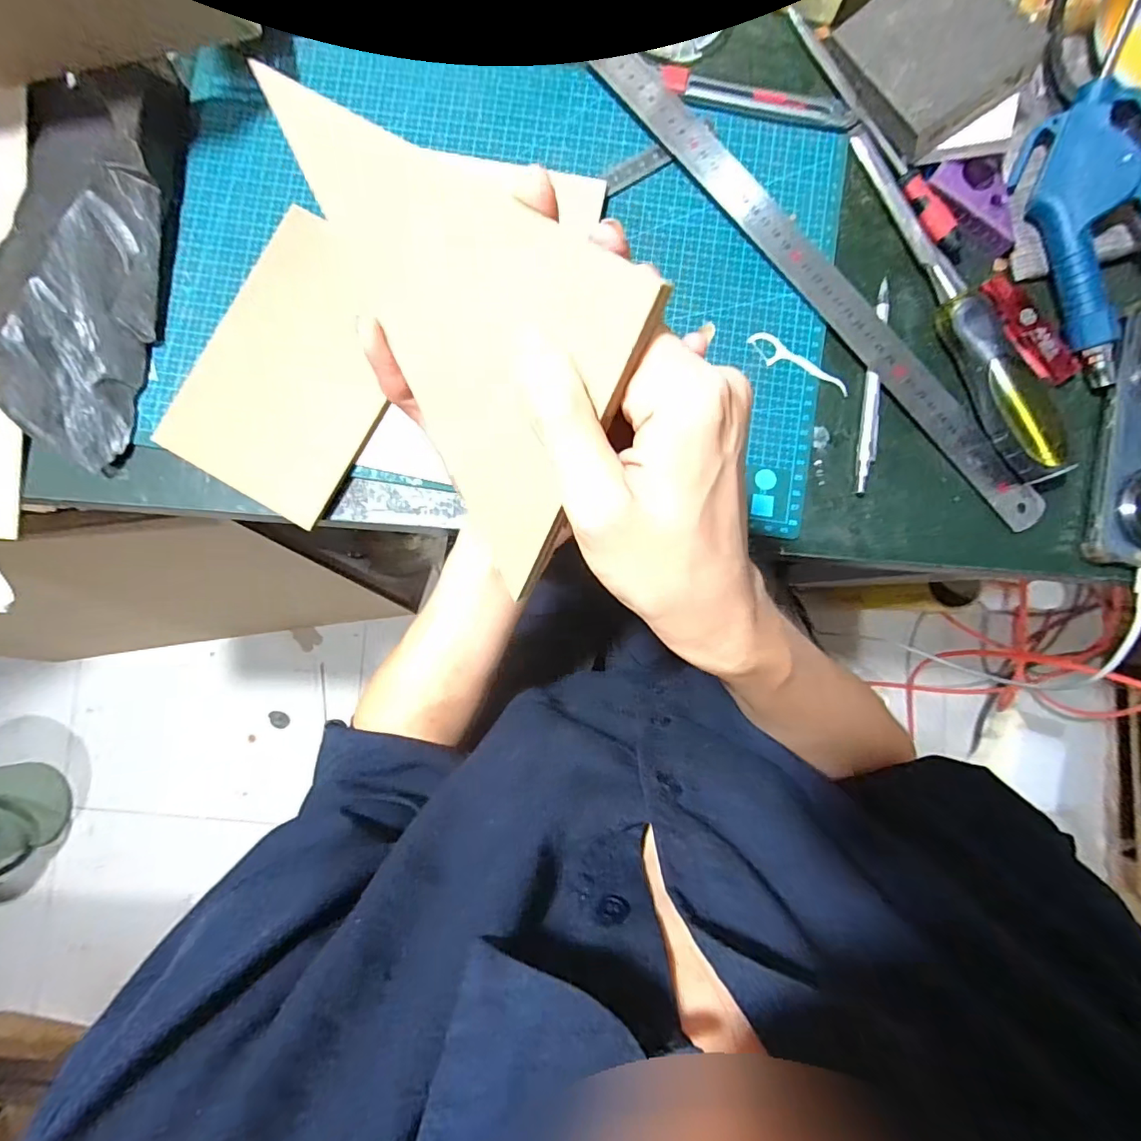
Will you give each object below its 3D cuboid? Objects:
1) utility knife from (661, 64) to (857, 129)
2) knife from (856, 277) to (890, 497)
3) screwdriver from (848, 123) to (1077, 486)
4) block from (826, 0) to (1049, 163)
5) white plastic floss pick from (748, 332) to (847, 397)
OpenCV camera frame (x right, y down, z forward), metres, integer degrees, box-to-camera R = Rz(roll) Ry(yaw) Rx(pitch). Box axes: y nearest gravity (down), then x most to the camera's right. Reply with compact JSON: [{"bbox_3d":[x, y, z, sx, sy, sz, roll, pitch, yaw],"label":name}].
[{"bbox_3d":[0.125,-0.314,0.348,0.128,0.008,0.017,10,86,2],"label":"utility knife"},{"bbox_3d":[0.198,-0.119,0.340,0.010,0.005,0.140,9,86,2],"label":"knife"},{"bbox_3d":[0.244,-0.173,0.329,0.029,0.024,0.249,-24,86,0],"label":"screwdriver"},{"bbox_3d":[0.217,-0.314,0.317,0.069,0.029,0.101,-30,73,23],"label":"block"},{"bbox_3d":[0.150,-0.134,0.342,0.073,0.004,0.018,30,87,2],"label":"white plastic floss pick"}]

